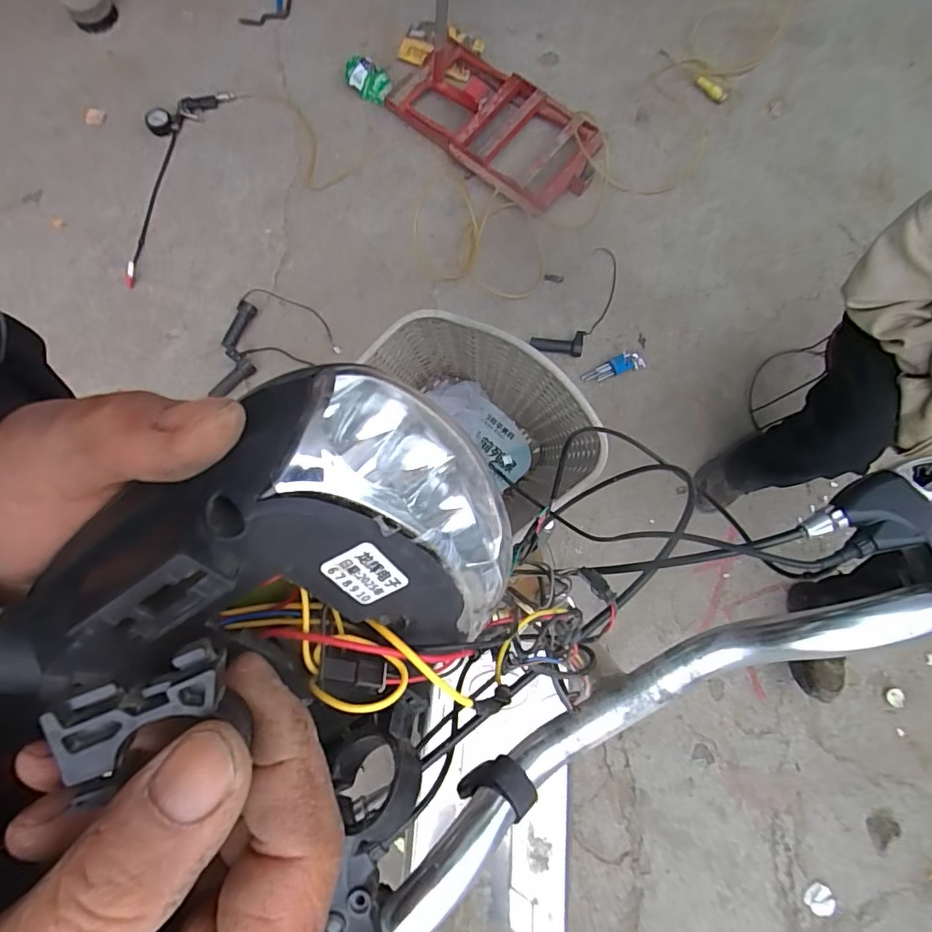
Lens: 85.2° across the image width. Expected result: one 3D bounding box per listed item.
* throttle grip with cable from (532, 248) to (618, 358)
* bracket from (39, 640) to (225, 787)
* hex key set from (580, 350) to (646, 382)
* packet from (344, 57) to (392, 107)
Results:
[{"bbox_3d":[0.332,-0.448,1.385,0.127,0.031,0.371,32,78,5],"label":"throttle grip with cable"},{"bbox_3d":[-0.069,0.051,0.108,0.038,0.007,0.016,-28,80,-7],"label":"bracket"},{"bbox_3d":[0.390,-0.262,1.357,0.181,0.020,0.050,-18,78,-6],"label":"hex key set"},{"bbox_3d":[-0.294,-1.153,1.511,0.136,0.104,0.068,-2,77,-2],"label":"packet"}]

